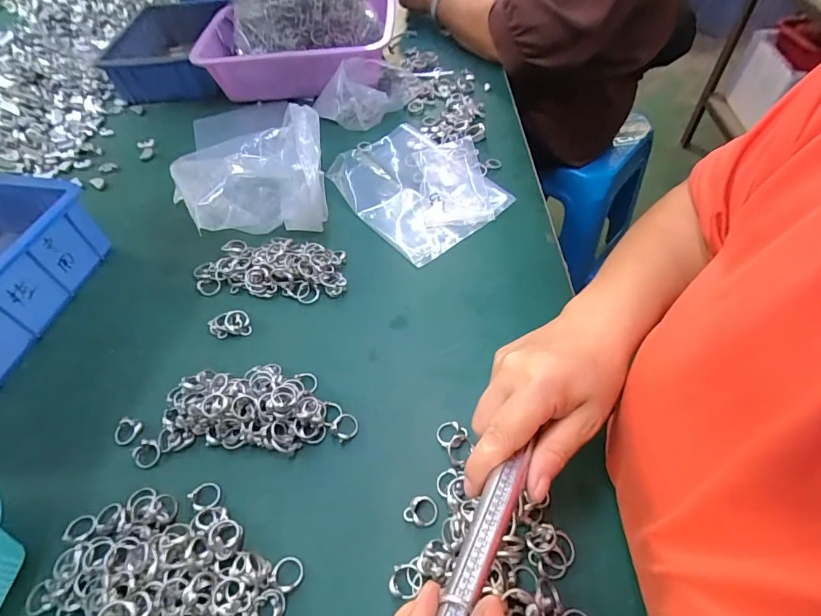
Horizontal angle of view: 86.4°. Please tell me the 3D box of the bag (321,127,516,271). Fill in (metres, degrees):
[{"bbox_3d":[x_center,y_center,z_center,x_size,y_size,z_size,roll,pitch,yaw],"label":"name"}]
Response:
[{"bbox_3d":[0.010,-0.155,0.547,0.168,0.036,0.209,-32,57,-18],"label":"bag"}]

